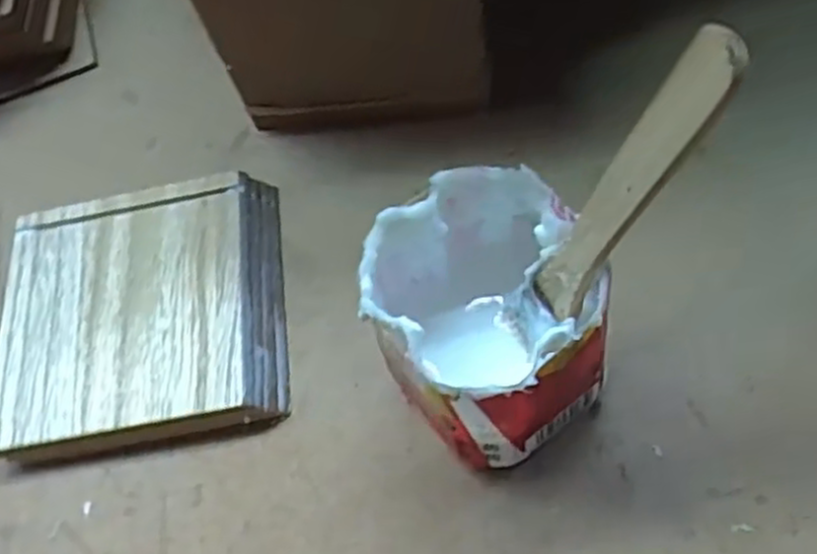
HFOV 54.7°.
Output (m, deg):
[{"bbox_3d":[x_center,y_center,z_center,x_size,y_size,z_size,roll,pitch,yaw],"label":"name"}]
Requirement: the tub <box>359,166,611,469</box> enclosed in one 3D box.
[{"bbox_3d":[0.024,0.020,0.261,0.065,0.083,0.075,-29,61,-6],"label":"tub"}]

